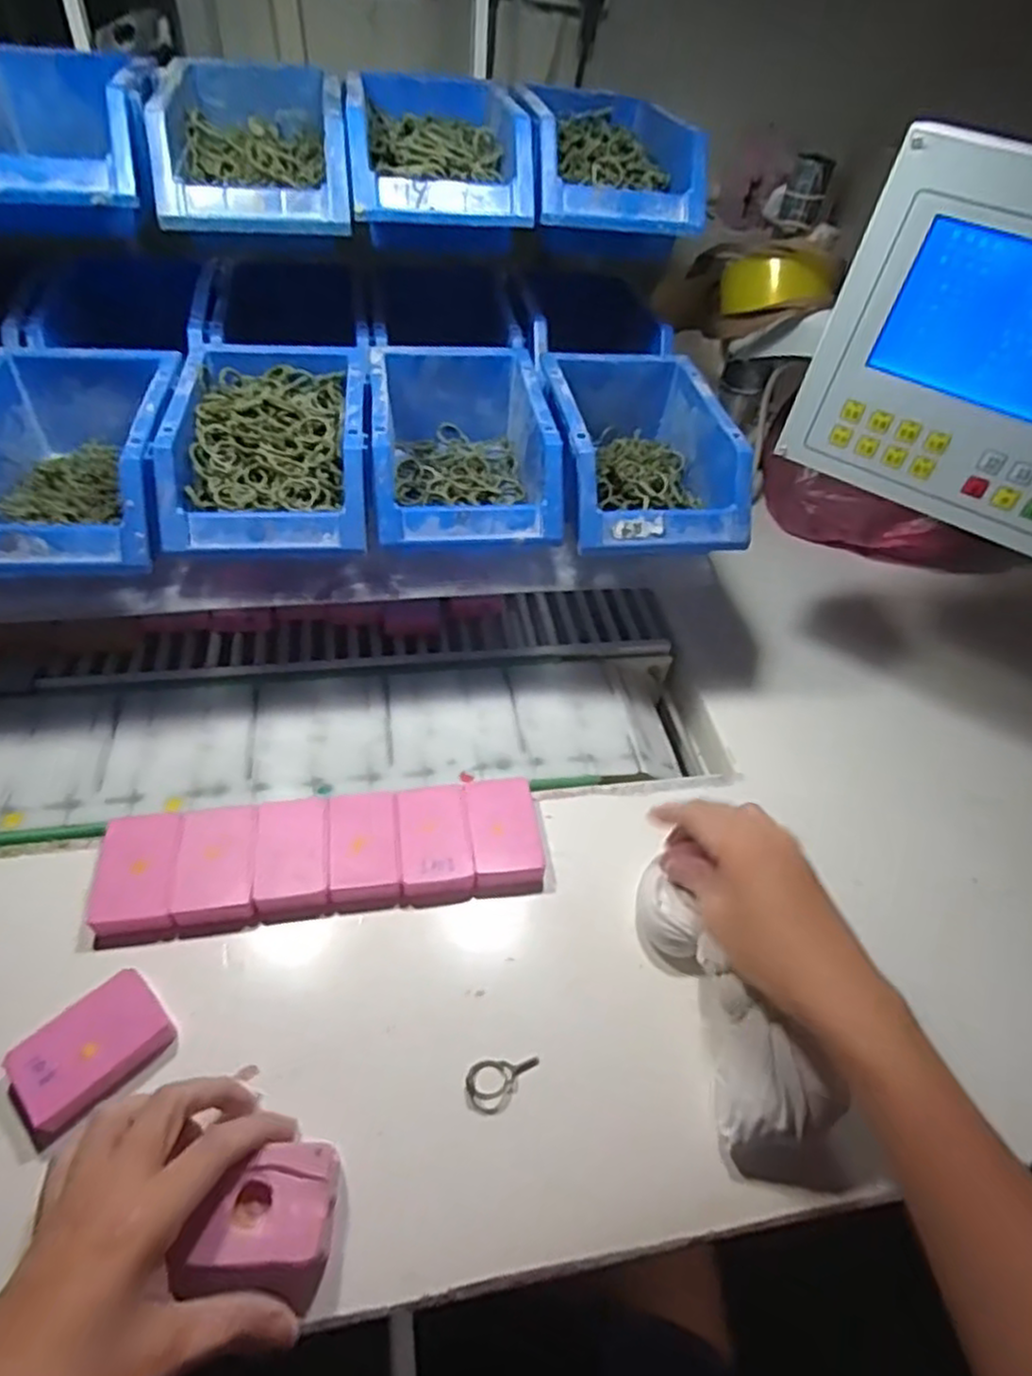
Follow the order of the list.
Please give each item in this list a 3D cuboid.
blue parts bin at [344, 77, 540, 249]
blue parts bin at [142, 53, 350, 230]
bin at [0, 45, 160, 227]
[{"bbox_3d":[-0.059,-0.396,0.529,0.125,0.068,0.197,-3,47,-9],"label":"blue parts bin"},{"bbox_3d":[-0.183,-0.384,0.505,0.120,0.064,0.181,-4,47,-10],"label":"blue parts bin"},{"bbox_3d":[-0.316,-0.380,0.485,0.137,0.061,0.191,-11,49,-16],"label":"bin"}]

